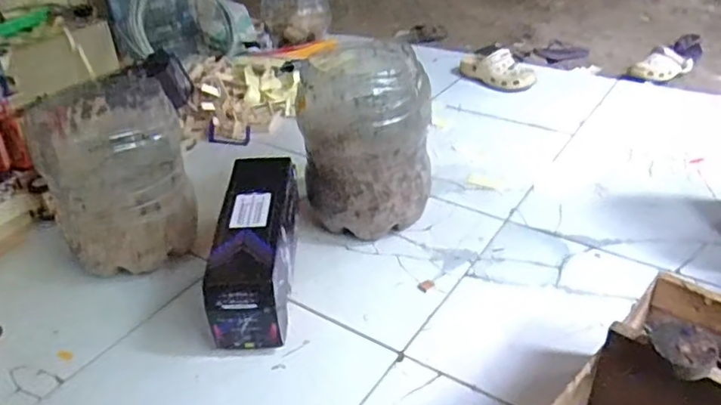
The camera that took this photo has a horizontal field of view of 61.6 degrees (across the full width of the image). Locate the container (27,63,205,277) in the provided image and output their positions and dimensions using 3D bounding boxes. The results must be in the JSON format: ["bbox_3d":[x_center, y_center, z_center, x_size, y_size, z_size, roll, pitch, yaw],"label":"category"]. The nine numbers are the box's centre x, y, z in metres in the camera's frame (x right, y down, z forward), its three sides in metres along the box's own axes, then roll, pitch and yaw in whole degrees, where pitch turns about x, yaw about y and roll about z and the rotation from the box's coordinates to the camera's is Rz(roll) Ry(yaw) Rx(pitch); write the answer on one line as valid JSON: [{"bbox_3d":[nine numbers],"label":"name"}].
[{"bbox_3d":[-0.446,-0.043,1.117,0.230,0.266,0.262,-21,38,-24],"label":"container"}]

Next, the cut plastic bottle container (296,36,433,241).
[{"bbox_3d":[0.011,-0.133,1.114,0.228,0.316,0.221,-3,34,1],"label":"cut plastic bottle container"}]

